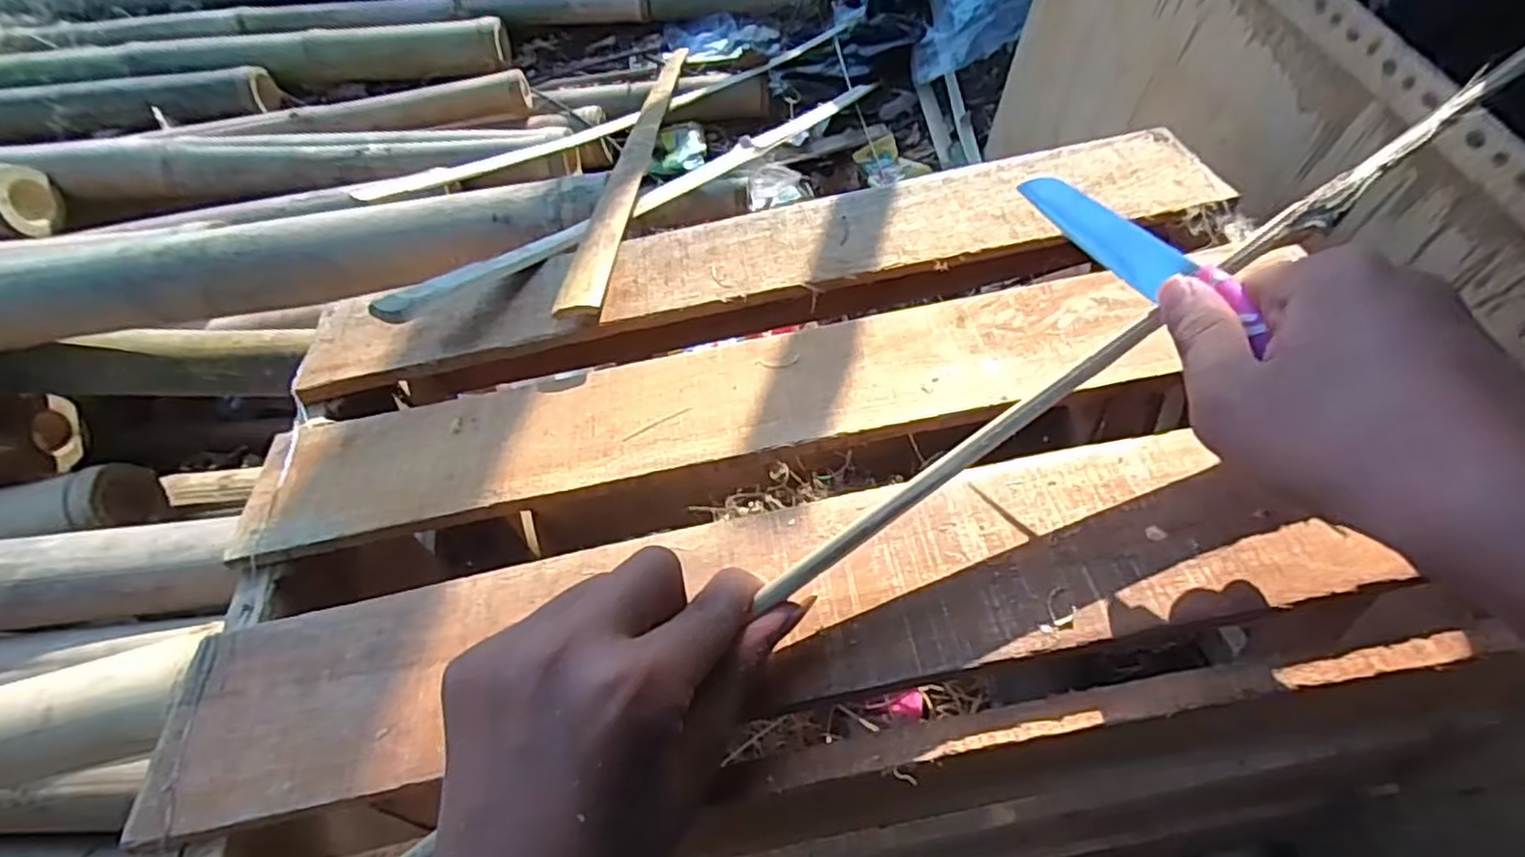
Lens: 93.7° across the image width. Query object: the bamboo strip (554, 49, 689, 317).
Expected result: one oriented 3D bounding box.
[{"bbox_3d":[-0.112,-0.291,0.699,0.031,0.011,0.726,-4,37,2],"label":"bamboo strip"}]

